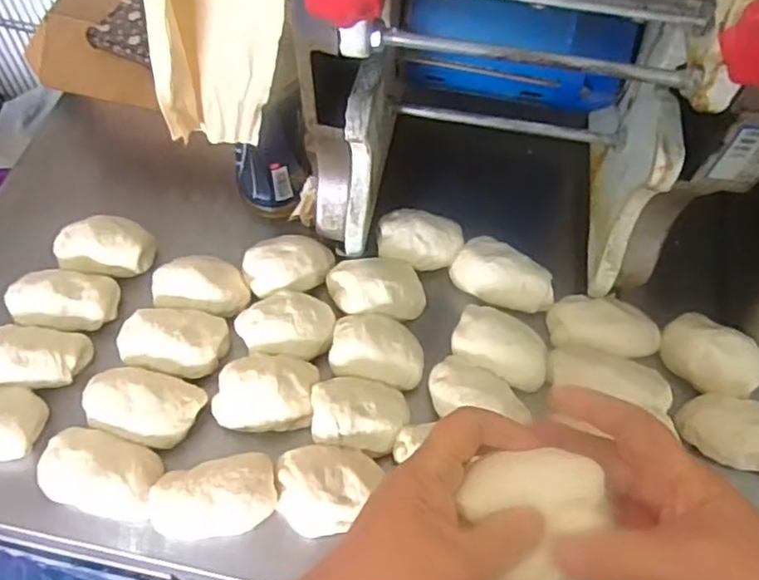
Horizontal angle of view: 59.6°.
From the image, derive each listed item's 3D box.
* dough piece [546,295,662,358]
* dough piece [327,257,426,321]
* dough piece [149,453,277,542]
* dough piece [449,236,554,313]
[{"bbox_3d":[0.189,0.030,0.556,0.090,0.036,0.049,14,58,6],"label":"dough piece"},{"bbox_3d":[-0.002,-0.004,0.561,0.080,0.034,0.058,-3,58,-5],"label":"dough piece"},{"bbox_3d":[-0.118,0.147,0.470,0.087,0.035,0.047,-9,59,-8],"label":"dough piece"},{"bbox_3d":[0.108,-0.013,0.571,0.087,0.031,0.045,28,61,14],"label":"dough piece"}]

